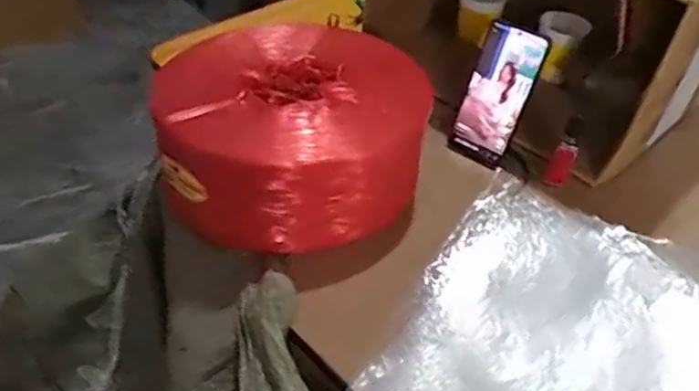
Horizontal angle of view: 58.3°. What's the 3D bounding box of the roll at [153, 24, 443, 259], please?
[{"bbox_3d":[-0.063,-0.066,0.651,0.251,0.144,0.210,-8,43,-13],"label":"roll"}]

